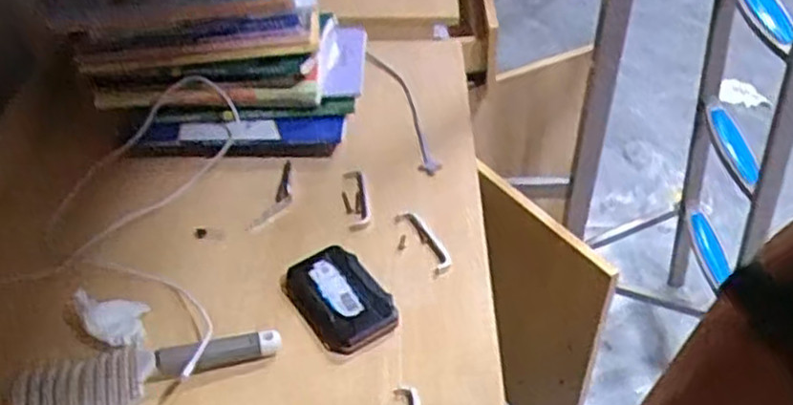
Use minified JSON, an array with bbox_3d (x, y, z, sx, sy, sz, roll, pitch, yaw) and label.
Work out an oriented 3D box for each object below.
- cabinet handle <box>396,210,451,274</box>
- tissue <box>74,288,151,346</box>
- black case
[{"bbox_3d":[0.031,0.042,0.839,0.025,0.009,0.102,-18,45,-20],"label":"cabinet handle"},{"bbox_3d":[-0.277,0.109,0.744,0.058,0.037,0.056,-24,47,-24],"label":"tissue"},{"bbox_3d":[-0.060,0.093,0.770,0.080,0.028,0.129,-22,46,-23],"label":"black case"}]

